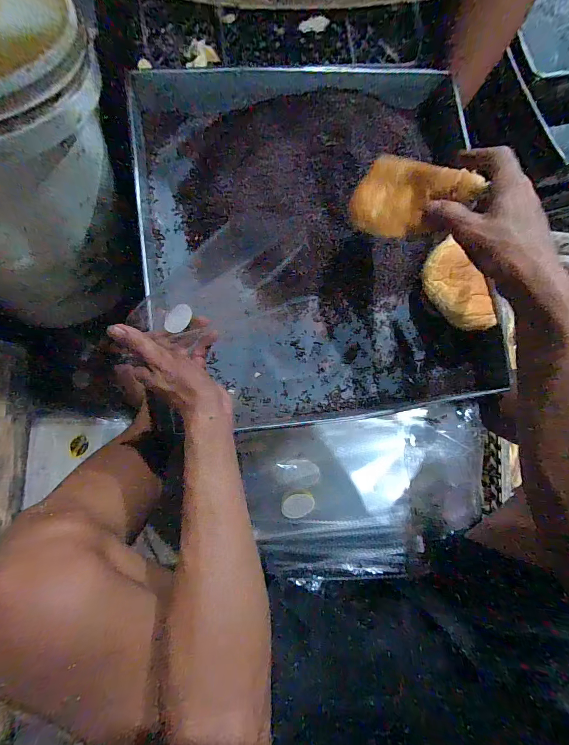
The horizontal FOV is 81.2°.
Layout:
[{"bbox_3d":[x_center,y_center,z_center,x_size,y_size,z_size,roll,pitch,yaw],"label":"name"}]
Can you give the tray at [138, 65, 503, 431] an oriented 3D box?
[{"bbox_3d":[0.052,-0.175,0.453,0.452,0.064,0.468,-9,86,-7],"label":"tray"}]

